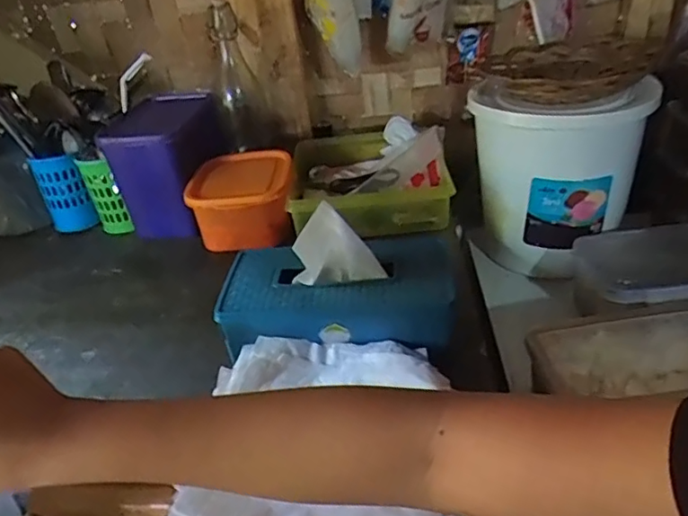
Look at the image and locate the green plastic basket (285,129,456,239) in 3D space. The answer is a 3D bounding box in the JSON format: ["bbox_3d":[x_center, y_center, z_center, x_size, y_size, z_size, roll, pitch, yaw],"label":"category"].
[{"bbox_3d":[0.035,-0.126,0.887,0.229,0.070,0.252,-6,31,1],"label":"green plastic basket"}]

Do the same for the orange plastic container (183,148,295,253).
[{"bbox_3d":[-0.149,-0.086,0.836,0.142,0.100,0.128,-7,31,0],"label":"orange plastic container"}]

